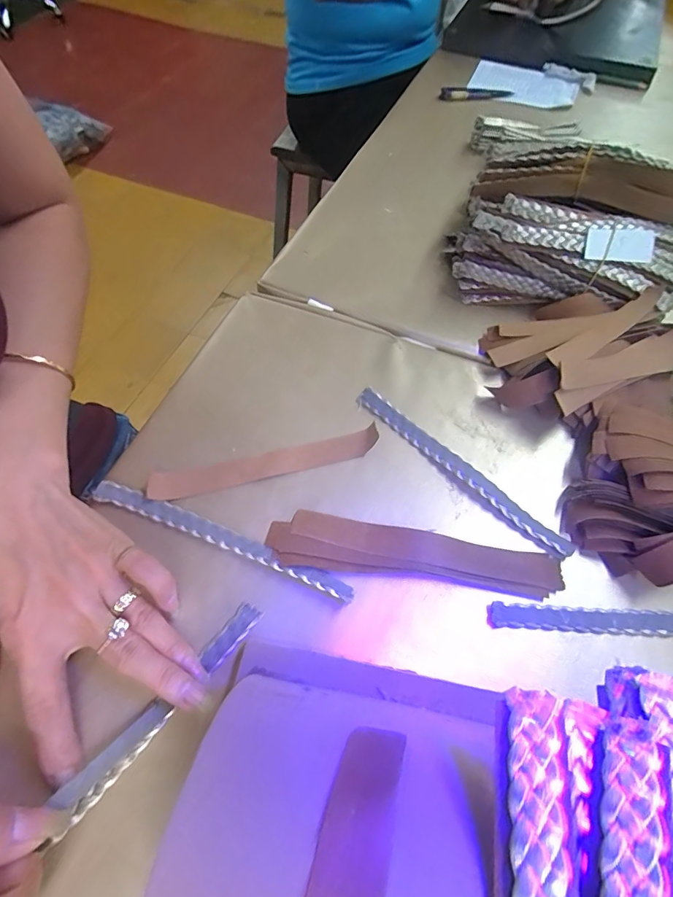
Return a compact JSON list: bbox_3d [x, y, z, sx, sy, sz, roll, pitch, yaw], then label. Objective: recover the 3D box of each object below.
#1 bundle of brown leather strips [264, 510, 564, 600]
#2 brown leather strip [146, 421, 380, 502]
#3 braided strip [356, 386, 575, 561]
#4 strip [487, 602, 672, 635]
[{"bbox_3d":[0.047,0.065,0.269,0.175,0.009,0.035,8,59,3],"label":"bundle of brown leather strips"},{"bbox_3d":[-0.046,0.009,0.299,0.153,0.008,0.021,-14,60,-10],"label":"brown leather strip"},{"bbox_3d":[0.081,0.012,0.301,0.171,0.009,0.013,41,66,21],"label":"braided strip"},{"bbox_3d":[0.172,0.099,0.252,0.167,0.005,0.013,3,59,0],"label":"strip"}]

